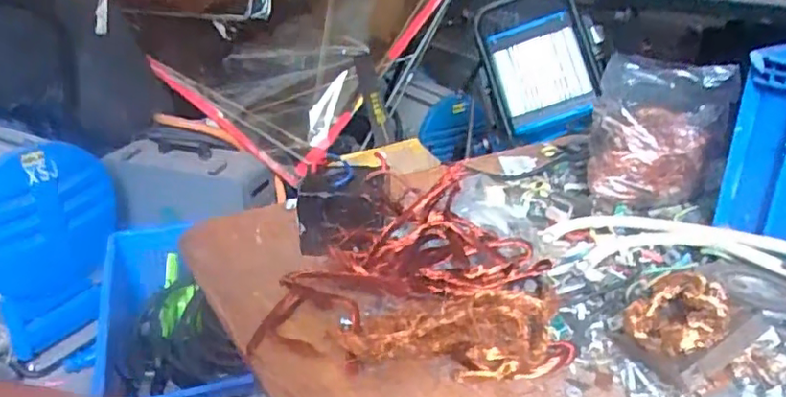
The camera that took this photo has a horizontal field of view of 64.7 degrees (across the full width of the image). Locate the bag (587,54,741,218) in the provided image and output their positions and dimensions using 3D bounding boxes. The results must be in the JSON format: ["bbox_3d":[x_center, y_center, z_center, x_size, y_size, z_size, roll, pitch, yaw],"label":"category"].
[{"bbox_3d":[0.283,-0.065,0.660,0.132,0.138,0.103,10,29,24],"label":"bag"}]

